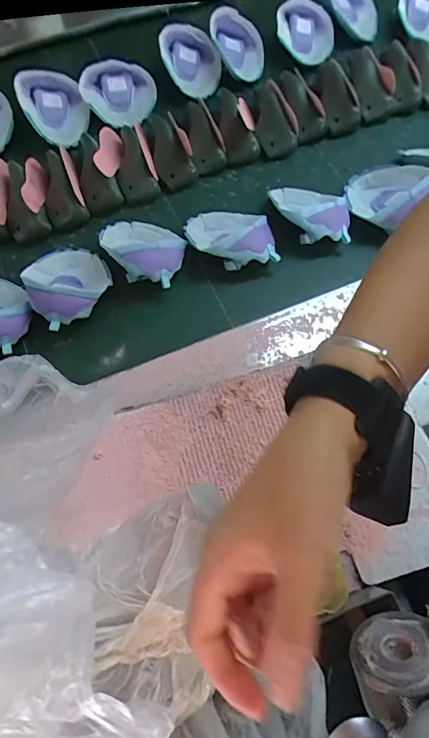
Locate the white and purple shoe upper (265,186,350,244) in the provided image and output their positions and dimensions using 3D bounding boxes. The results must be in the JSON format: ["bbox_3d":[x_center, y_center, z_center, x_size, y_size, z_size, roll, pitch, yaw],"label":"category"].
[{"bbox_3d":[0.158,-0.268,0.716,0.129,0.056,0.124,-2,68,0],"label":"white and purple shoe upper"}]

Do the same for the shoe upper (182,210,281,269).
[{"bbox_3d":[0.025,-0.220,0.700,0.141,0.051,0.121,-7,68,-2],"label":"shoe upper"}]

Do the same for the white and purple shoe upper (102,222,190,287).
[{"bbox_3d":[-0.115,-0.198,0.681,0.139,0.058,0.122,15,69,6],"label":"white and purple shoe upper"}]

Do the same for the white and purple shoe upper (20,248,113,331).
[{"bbox_3d":[-0.222,-0.136,0.660,0.118,0.058,0.126,0,68,0],"label":"white and purple shoe upper"}]

